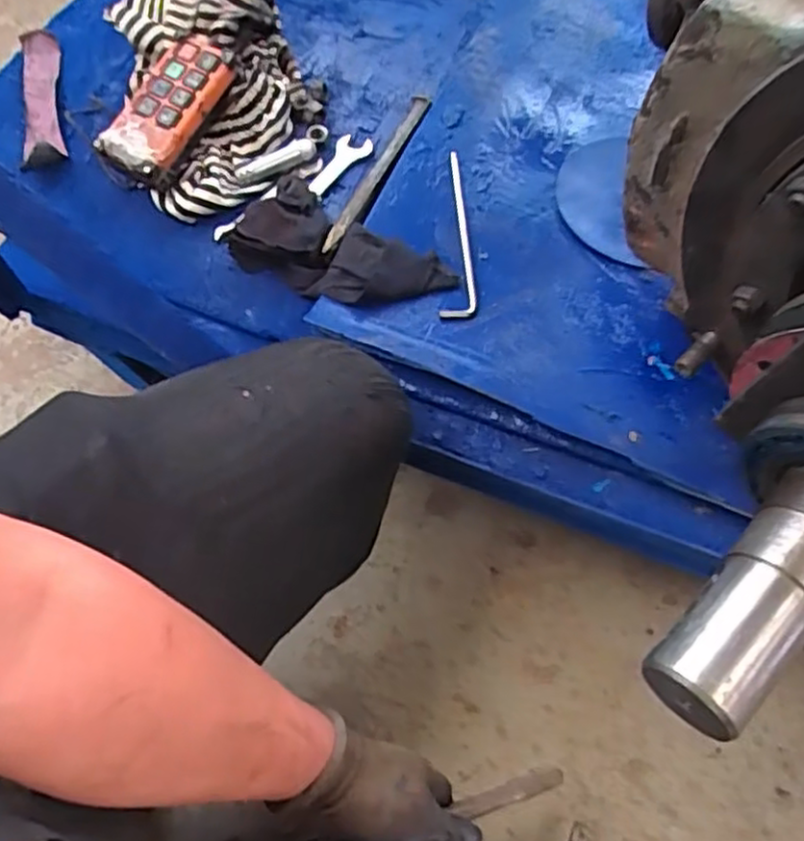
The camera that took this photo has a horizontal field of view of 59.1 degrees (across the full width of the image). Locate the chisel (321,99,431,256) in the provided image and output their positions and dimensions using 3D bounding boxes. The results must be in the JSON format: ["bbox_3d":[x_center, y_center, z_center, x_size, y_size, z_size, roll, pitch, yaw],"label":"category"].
[{"bbox_3d":[-0.023,-0.263,0.727,0.025,0.008,0.227,22,66,12],"label":"chisel"}]

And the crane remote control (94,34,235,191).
[{"bbox_3d":[-0.243,-0.324,0.732,0.081,0.045,0.161,26,81,14],"label":"crane remote control"}]

